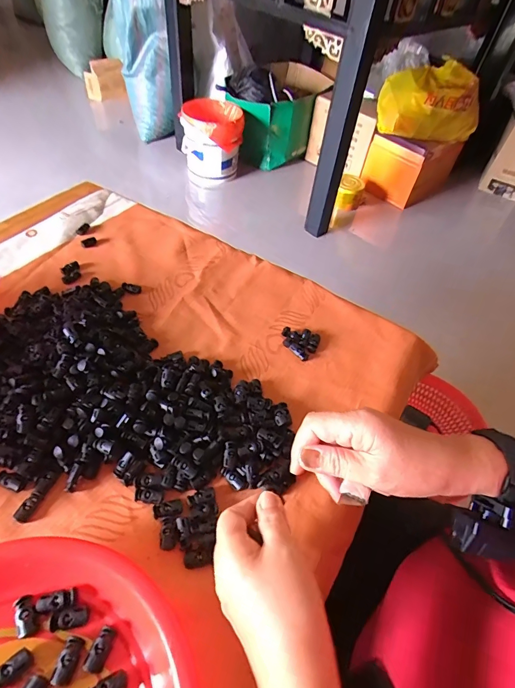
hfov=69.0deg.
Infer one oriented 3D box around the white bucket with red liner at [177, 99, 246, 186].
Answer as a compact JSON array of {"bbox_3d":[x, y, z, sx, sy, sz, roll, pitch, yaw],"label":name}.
[{"bbox_3d":[-0.195,-0.886,1.690,0.258,0.310,0.233,8,51,1],"label":"white bucket with red liner"}]

